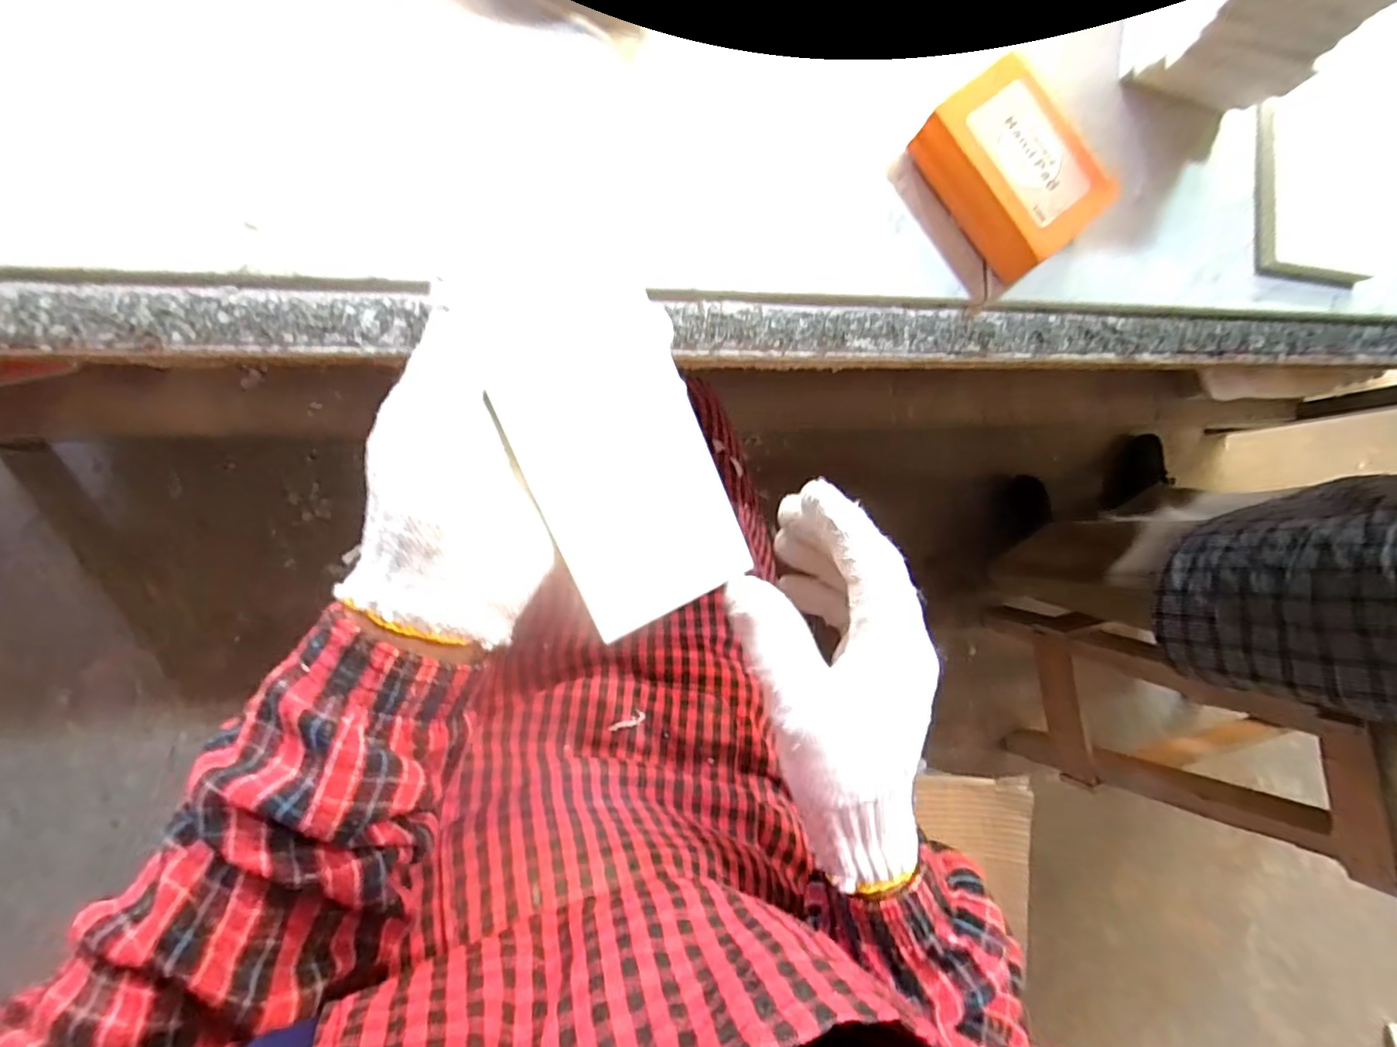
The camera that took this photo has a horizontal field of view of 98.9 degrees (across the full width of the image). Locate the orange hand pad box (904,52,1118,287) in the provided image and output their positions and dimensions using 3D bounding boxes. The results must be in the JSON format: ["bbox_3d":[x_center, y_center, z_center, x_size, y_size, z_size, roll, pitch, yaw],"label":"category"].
[{"bbox_3d":[0.165,-0.185,0.312,0.064,0.026,0.090,-39,95,-8],"label":"orange hand pad box"}]

